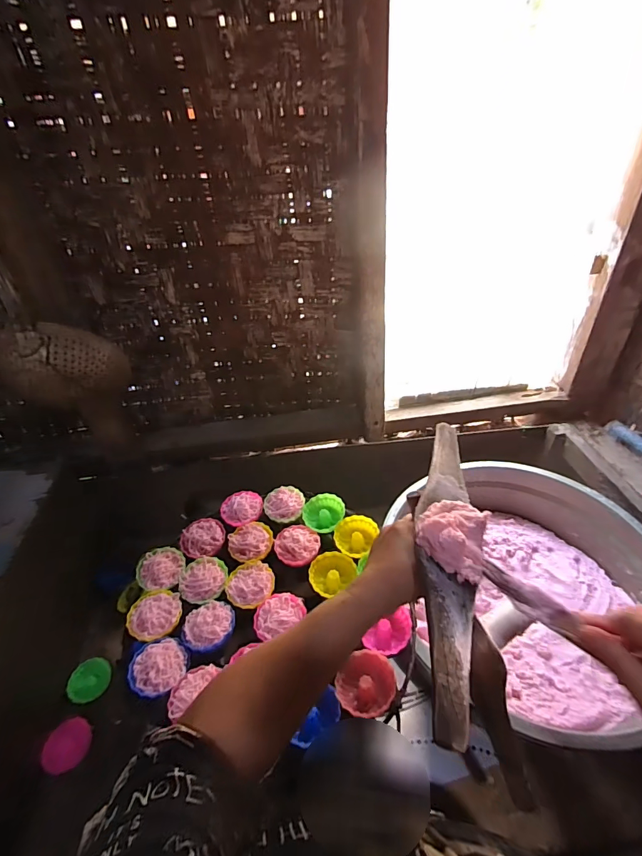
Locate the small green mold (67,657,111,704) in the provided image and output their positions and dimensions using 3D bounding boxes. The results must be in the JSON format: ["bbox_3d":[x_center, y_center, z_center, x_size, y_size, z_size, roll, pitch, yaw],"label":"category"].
[{"bbox_3d":[-0.362,0.393,0.631,0.055,0.019,0.060,-3,39,2],"label":"small green mold"}]

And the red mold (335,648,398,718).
[{"bbox_3d":[0.049,0.270,0.425,0.057,0.025,0.054,11,41,18],"label":"red mold"}]

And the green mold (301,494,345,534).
[{"bbox_3d":[0.004,0.130,0.601,0.061,0.023,0.066,-3,39,2],"label":"green mold"}]

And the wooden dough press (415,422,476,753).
[{"bbox_3d":[0.105,0.088,0.342,0.044,0.018,0.301,5,38,12],"label":"wooden dough press"}]

